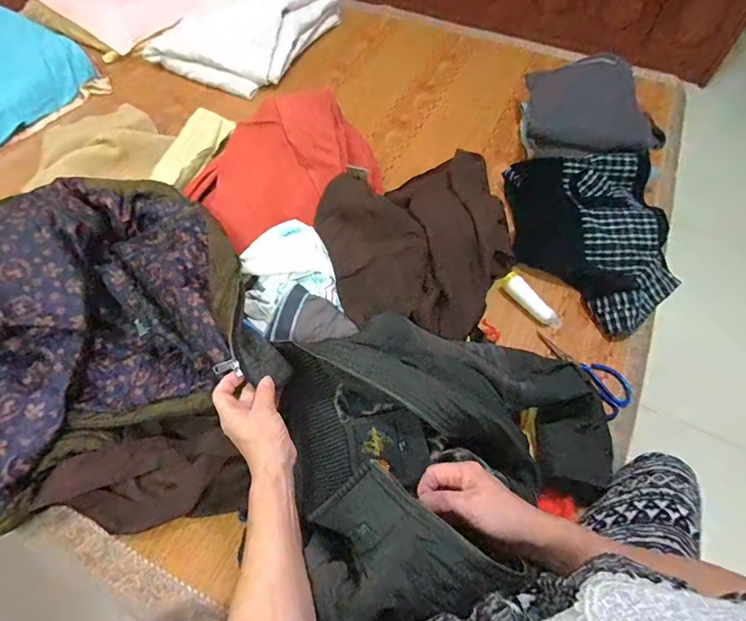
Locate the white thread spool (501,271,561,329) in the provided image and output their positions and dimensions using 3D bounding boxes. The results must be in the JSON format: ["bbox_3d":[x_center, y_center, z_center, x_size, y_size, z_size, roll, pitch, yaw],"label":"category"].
[{"bbox_3d":[0.308,-0.021,0.847,0.034,0.040,0.136,-34,65,-21],"label":"white thread spool"}]

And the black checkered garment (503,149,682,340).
[{"bbox_3d":[0.474,-0.163,0.929,0.301,0.109,0.438,-6,58,-5],"label":"black checkered garment"}]

